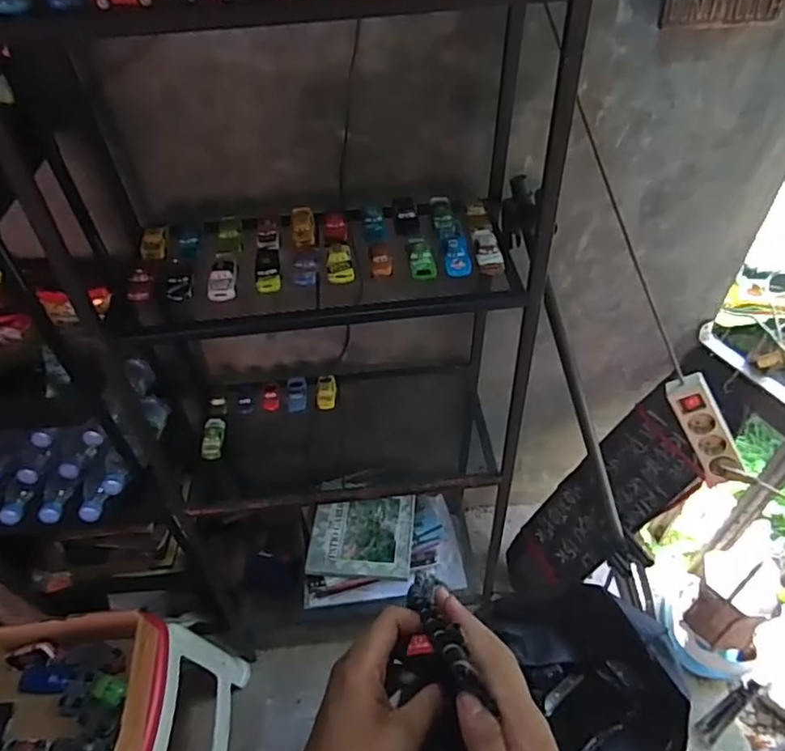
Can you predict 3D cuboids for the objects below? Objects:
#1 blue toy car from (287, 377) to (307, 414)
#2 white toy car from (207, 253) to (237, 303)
[{"bbox_3d":[-0.192,0.038,1.143,0.041,0.024,0.077,-6,48,-3],"label":"blue toy car"},{"bbox_3d":[-0.235,-0.140,0.788,0.038,0.029,0.084,-6,48,-3],"label":"white toy car"}]

